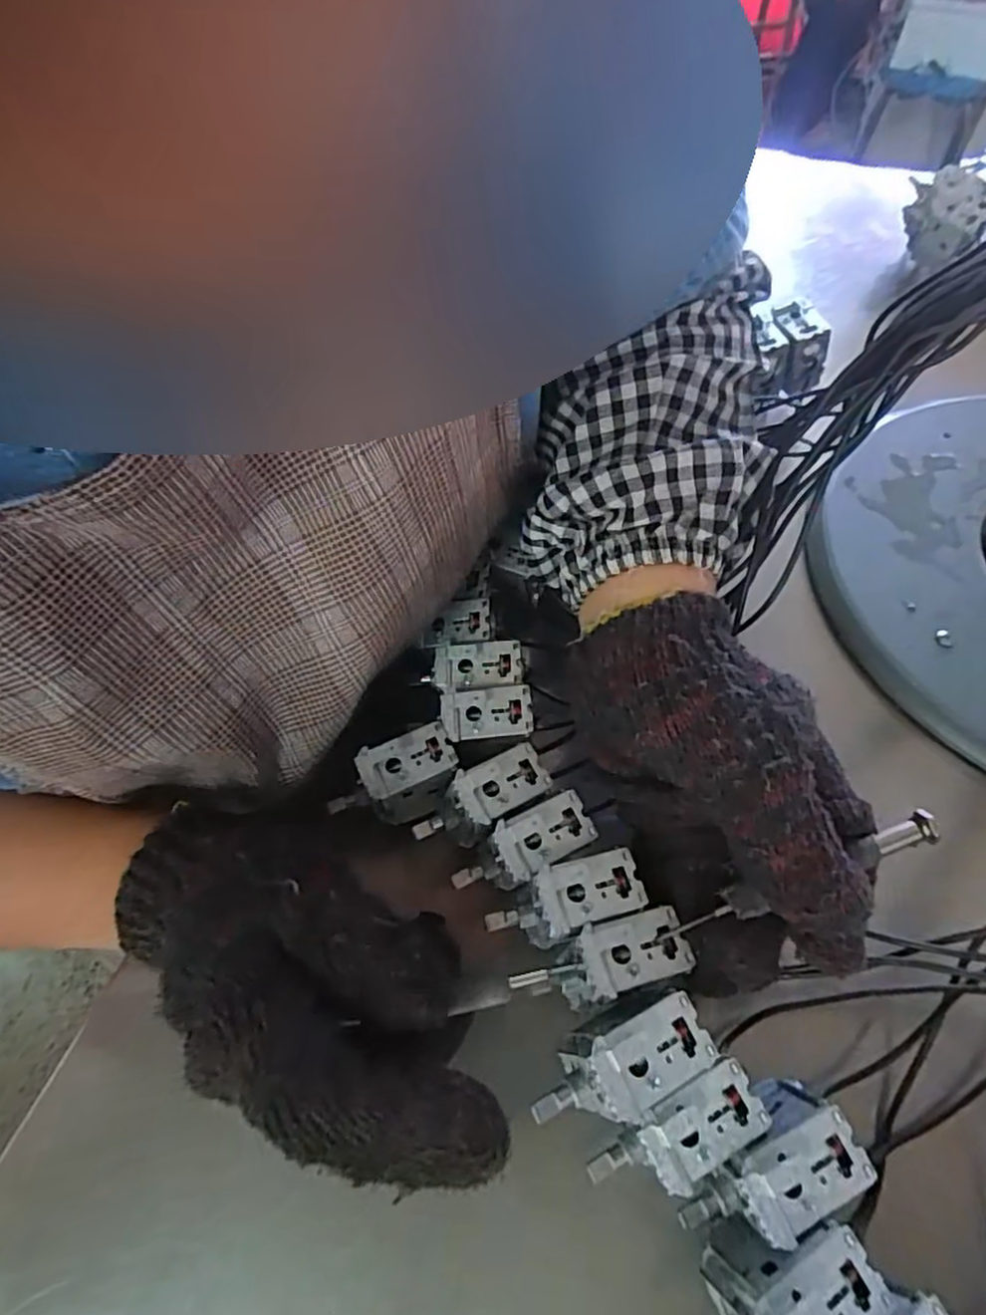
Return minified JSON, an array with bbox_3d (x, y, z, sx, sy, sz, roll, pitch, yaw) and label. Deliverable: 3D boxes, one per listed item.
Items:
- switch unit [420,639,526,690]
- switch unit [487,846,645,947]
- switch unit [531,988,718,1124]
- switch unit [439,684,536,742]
[{"bbox_3d":[-0.009,0.003,0.290,0.042,0.009,0.019,-4,57,-1],"label":"switch unit"},{"bbox_3d":[0.028,0.086,0.235,0.048,0.017,0.022,-19,59,-10],"label":"switch unit"},{"bbox_3d":[0.039,0.125,0.201,0.056,0.018,0.025,-19,59,-10],"label":"switch unit"},{"bbox_3d":[-0.003,0.022,0.276,0.037,0.010,0.021,-6,58,-2],"label":"switch unit"}]

